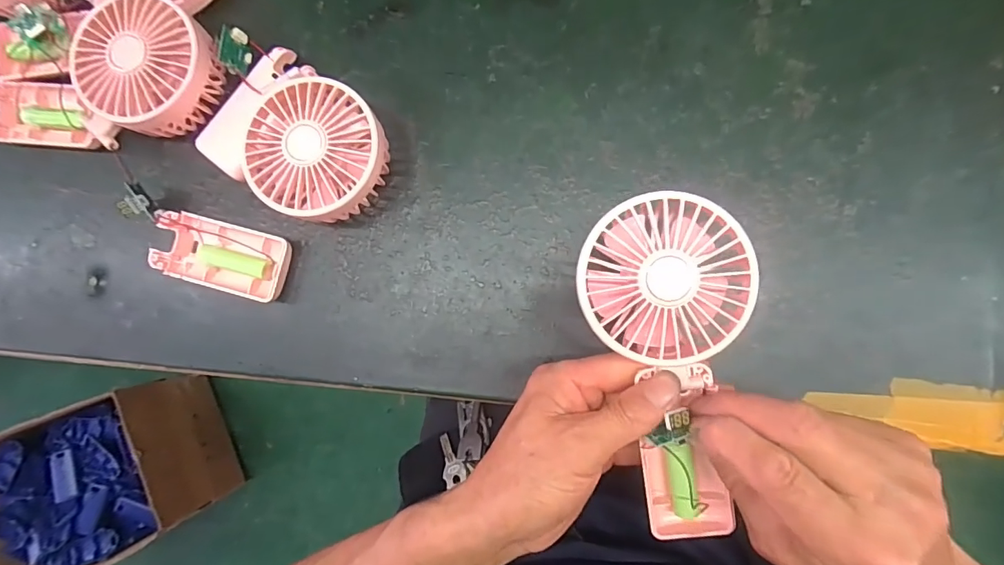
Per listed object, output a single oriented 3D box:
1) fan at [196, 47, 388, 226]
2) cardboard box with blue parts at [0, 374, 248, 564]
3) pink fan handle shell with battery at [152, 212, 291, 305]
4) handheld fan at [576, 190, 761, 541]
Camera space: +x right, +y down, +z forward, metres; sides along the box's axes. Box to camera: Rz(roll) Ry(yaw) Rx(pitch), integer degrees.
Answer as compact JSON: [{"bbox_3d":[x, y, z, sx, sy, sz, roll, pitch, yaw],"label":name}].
[{"bbox_3d":[-0.136,-0.094,0.313,0.126,0.046,0.088,37,90,7],"label":"fan"},{"bbox_3d":[-0.769,0.383,0.923,0.383,0.210,0.285,-23,86,3],"label":"cardboard box with blue parts"},{"bbox_3d":[-0.196,-0.019,0.327,0.093,0.018,0.045,15,88,7],"label":"pink fan handle shell with battery"},{"bbox_3d":[0.090,0.046,0.251,0.083,0.038,0.182,-7,99,5],"label":"handheld fan"}]

